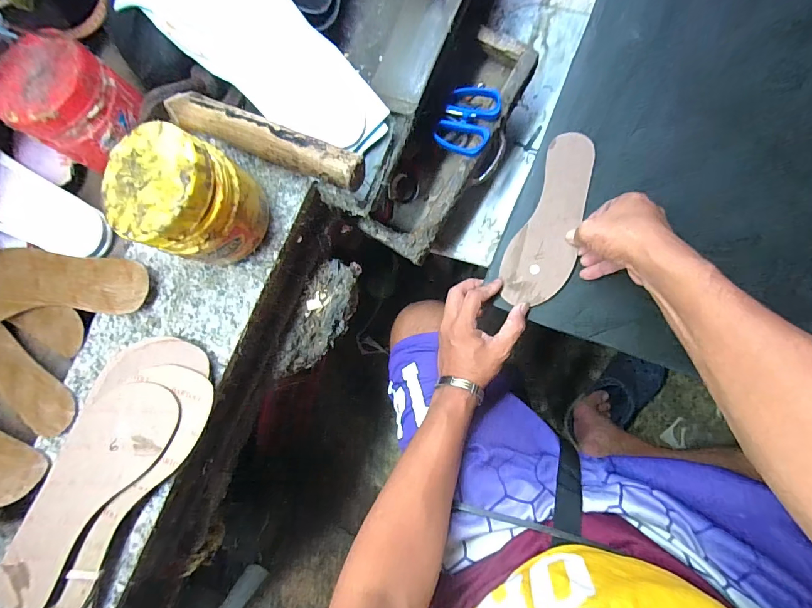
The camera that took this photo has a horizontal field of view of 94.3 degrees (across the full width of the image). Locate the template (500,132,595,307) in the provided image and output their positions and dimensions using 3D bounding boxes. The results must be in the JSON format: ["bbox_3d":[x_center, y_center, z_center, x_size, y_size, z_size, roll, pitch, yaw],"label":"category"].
[{"bbox_3d":[0.193,-0.108,0.491,0.080,0.009,0.230,23,86,11],"label":"template"}]

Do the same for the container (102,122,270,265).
[{"bbox_3d":[-0.182,-0.086,0.329,0.092,0.115,0.093,19,85,8],"label":"container"}]

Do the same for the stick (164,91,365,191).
[{"bbox_3d":[-0.136,-0.157,0.357,0.202,0.024,0.034,23,86,8],"label":"stick"}]

